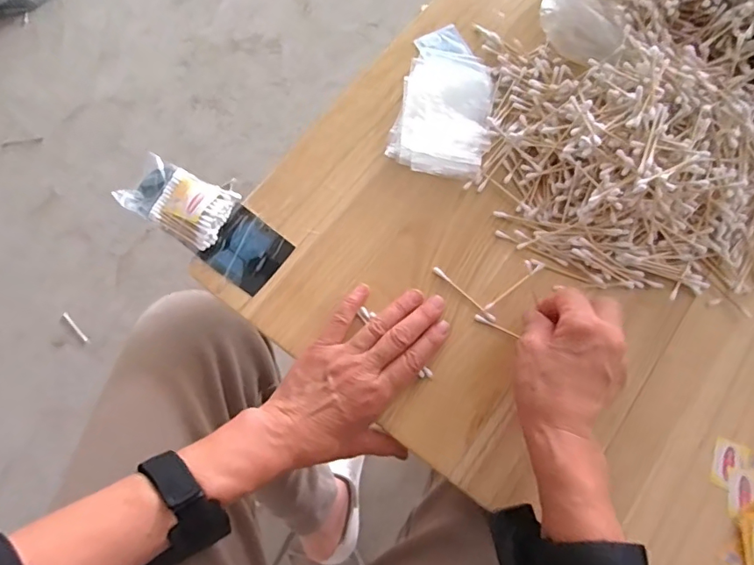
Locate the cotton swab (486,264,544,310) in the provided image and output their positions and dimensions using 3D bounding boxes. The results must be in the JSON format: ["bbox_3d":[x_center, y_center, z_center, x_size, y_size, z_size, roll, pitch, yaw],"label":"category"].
[{"bbox_3d":[0.127,0.003,0.447,0.069,0.004,0.005,-35,78,-10],"label":"cotton swab"}]

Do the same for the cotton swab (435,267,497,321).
[{"bbox_3d":[0.079,0.010,0.444,0.071,0.004,0.005,42,78,10],"label":"cotton swab"}]

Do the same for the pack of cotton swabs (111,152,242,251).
[{"bbox_3d":[-0.189,-0.080,0.466,0.120,0.021,0.065,25,75,24],"label":"pack of cotton swabs"}]

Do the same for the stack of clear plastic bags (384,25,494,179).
[{"bbox_3d":[0.071,-0.184,0.490,0.091,0.019,0.173,14,75,3],"label":"stack of clear plastic bags"}]

